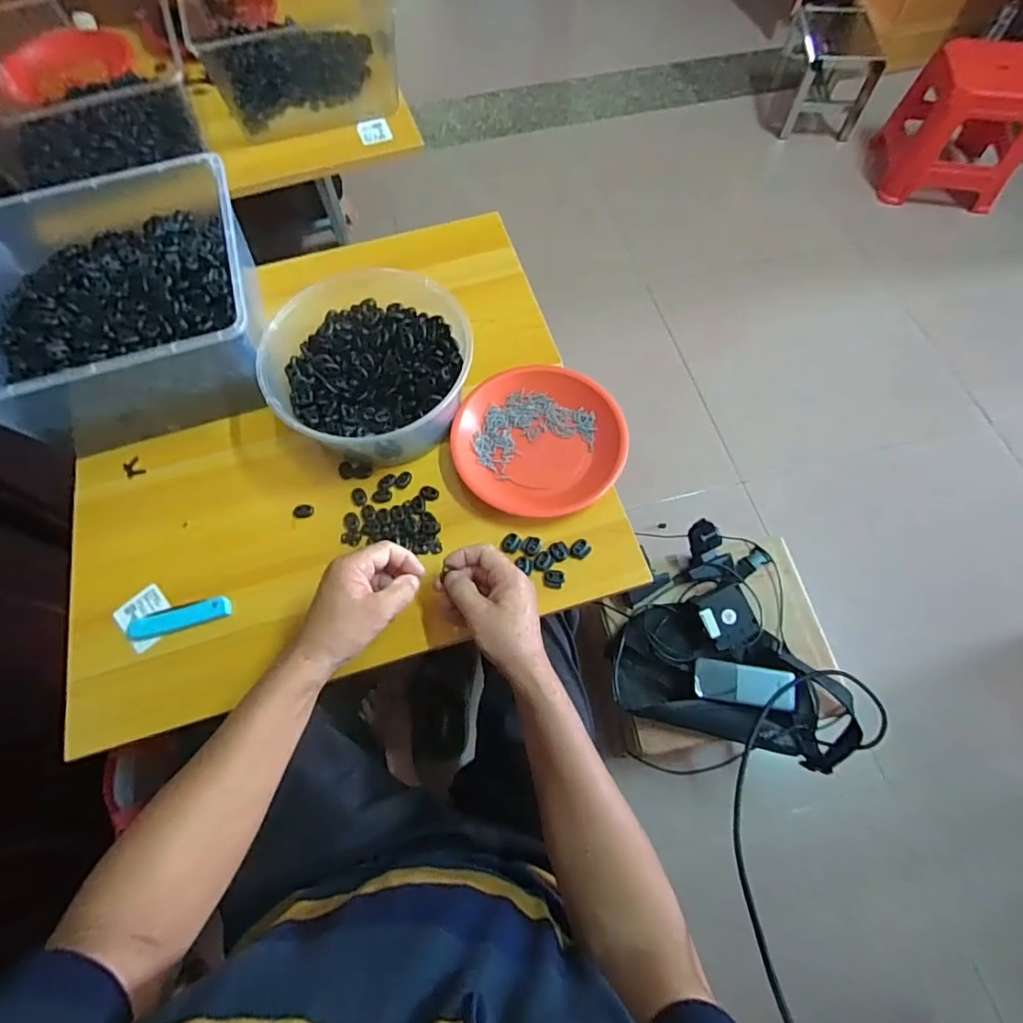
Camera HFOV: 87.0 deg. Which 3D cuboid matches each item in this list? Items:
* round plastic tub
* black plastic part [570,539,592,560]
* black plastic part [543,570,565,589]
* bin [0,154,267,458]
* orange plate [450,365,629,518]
[{"bbox_3d":[-0.156,-0.168,0.621,0.214,0.095,0.214,0,66,1],"label":"round plastic tub"},{"bbox_3d":[0.073,0.040,0.572,0.020,0.005,0.019,-38,71,-14],"label":"black plastic part"},{"bbox_3d":[0.044,0.070,0.560,0.022,0.004,0.019,3,66,3],"label":"black plastic part"},{"bbox_3d":[-0.445,-0.233,0.629,0.301,0.138,0.295,-15,67,-6],"label":"bin"},{"bbox_3d":[0.032,-0.083,0.617,0.188,0.030,0.176,0,66,1],"label":"orange plate"}]

